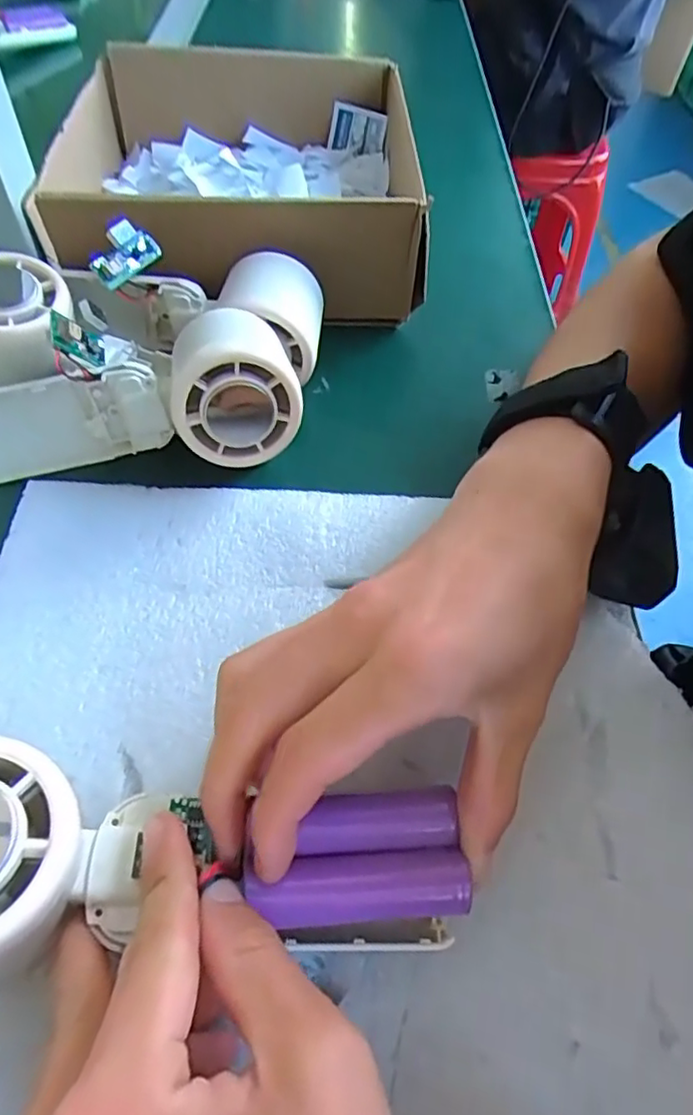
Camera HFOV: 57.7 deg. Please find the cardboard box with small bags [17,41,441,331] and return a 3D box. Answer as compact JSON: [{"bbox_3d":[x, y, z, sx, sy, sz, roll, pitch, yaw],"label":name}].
[{"bbox_3d":[-0.063,-0.239,0.403,0.202,0.080,0.214,-4,55,-7],"label":"cardboard box with small bags"}]

